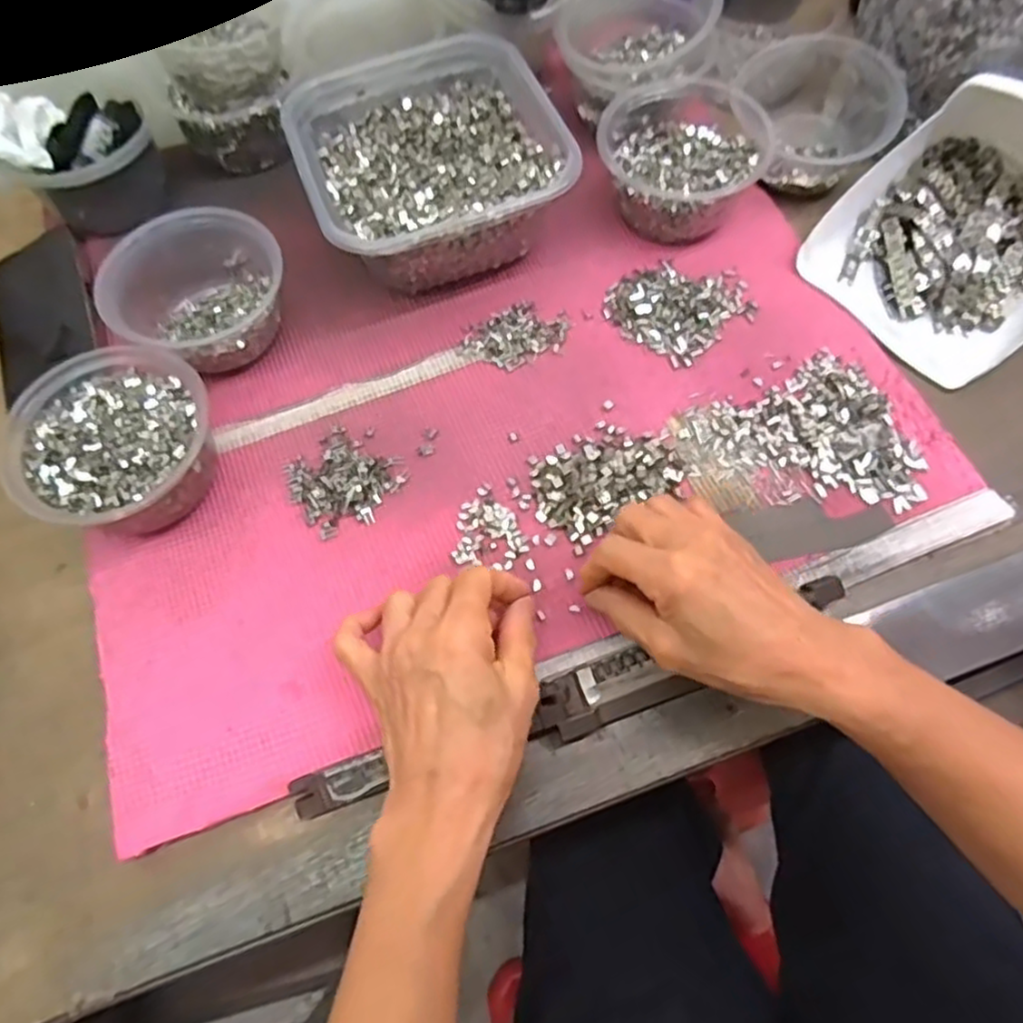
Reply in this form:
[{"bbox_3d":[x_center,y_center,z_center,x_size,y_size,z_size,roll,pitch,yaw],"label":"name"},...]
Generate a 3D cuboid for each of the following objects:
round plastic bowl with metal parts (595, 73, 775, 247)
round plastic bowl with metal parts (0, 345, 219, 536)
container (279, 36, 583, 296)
[{"bbox_3d":[0.120,-0.253,0.507,0.112,0.060,0.114,-1,65,2],"label":"round plastic bowl with metal parts"},{"bbox_3d":[-0.235,-0.038,0.427,0.109,0.061,0.116,-1,65,2],"label":"round plastic bowl with metal parts"},{"bbox_3d":[-0.059,-0.245,0.505,0.172,0.077,0.178,-20,66,-6],"label":"container"}]

